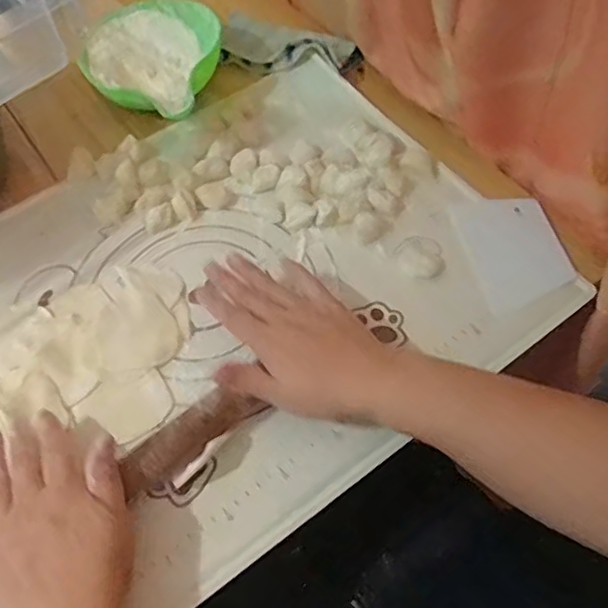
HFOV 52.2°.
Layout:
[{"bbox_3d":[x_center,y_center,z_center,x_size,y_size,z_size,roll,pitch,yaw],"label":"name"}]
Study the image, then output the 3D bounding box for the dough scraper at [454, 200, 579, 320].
[{"bbox_3d":[0.181,-0.051,0.543,0.084,0.007,0.115,-16,61,-8],"label":"dough scraper"}]

